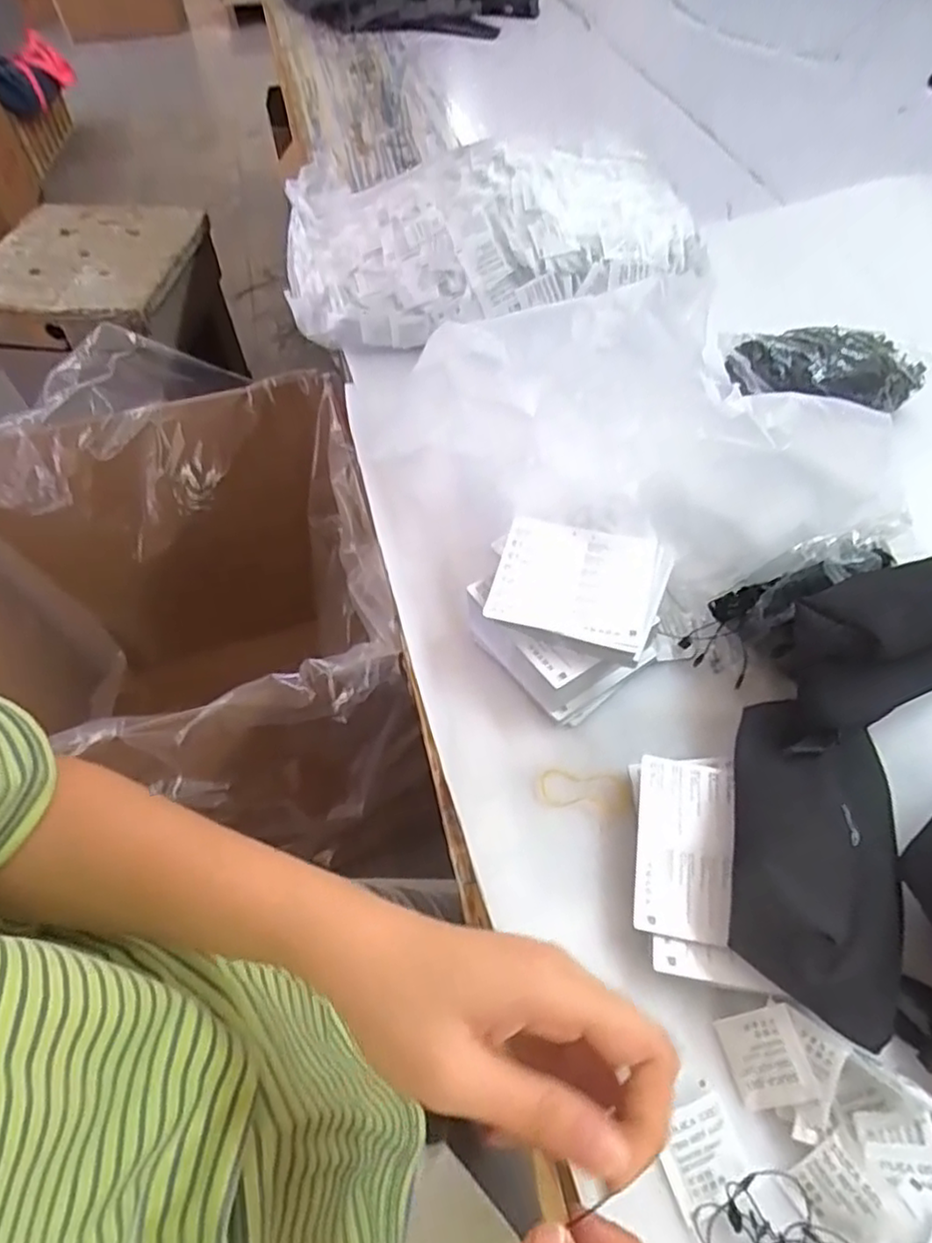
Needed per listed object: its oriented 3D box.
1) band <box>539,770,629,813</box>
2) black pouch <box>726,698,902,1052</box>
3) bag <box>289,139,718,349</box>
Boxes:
[{"bbox_3d":[0.074,0.106,0.430,0.055,0.004,0.024,5,57,13],"label":"band"},{"bbox_3d":[0.192,0.118,0.369,0.089,0.038,0.171,11,56,10],"label":"black pouch"},{"bbox_3d":[0.008,-0.414,0.724,0.395,0.090,0.312,-7,55,-2],"label":"bag"}]

